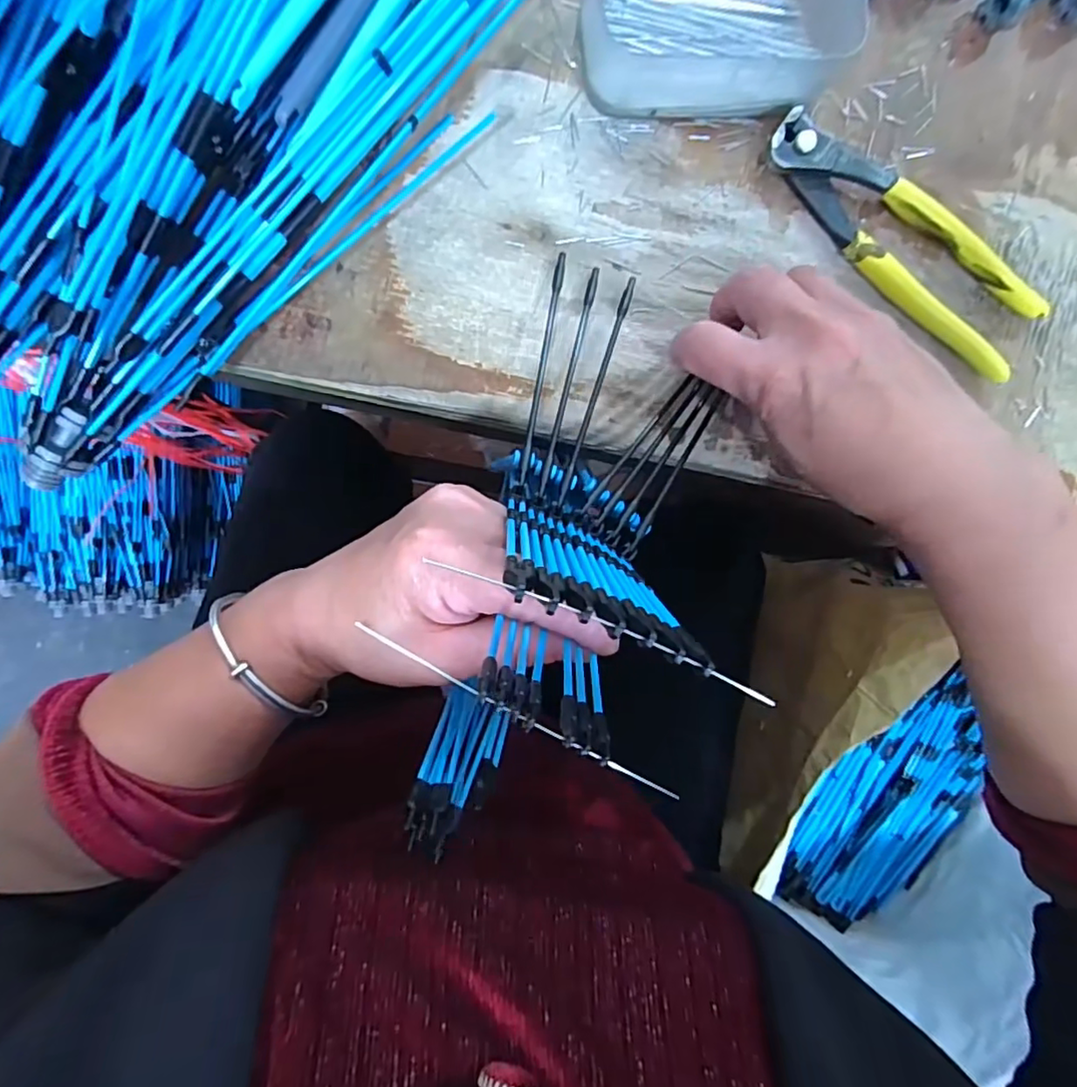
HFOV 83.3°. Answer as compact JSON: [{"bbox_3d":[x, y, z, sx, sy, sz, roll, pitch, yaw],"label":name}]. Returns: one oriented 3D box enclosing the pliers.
[{"bbox_3d":[0.176,-0.145,0.297,0.160,0.016,0.045,34,86,-7],"label":"pliers"}]

